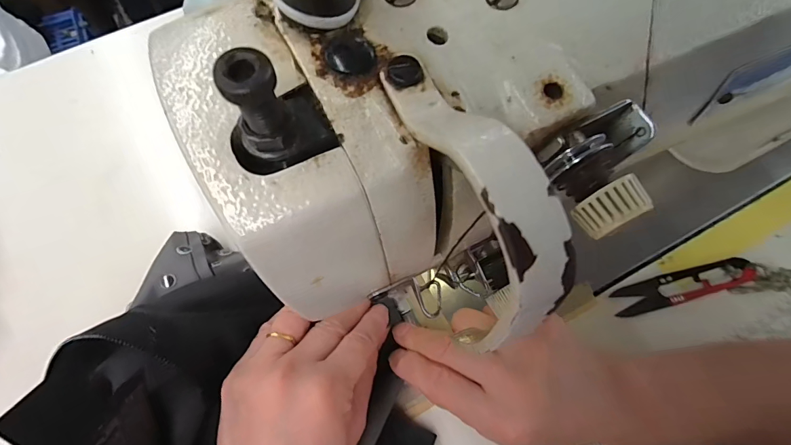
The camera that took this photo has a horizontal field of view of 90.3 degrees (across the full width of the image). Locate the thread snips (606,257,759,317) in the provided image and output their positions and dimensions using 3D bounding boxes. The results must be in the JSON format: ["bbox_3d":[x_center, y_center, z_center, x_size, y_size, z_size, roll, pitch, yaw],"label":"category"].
[{"bbox_3d":[0.212,0.047,0.291,0.105,0.009,0.022,-14,70,-5],"label":"thread snips"}]

